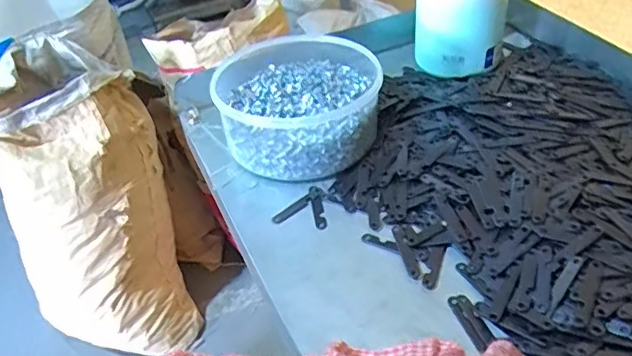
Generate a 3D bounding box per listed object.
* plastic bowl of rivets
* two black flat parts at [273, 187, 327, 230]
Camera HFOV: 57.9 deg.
[{"bbox_3d":[-0.016,-0.077,0.543,0.148,0.057,0.174,-4,40,3],"label":"plastic bowl of rivets"},{"bbox_3d":[-0.009,0.024,0.473,0.043,0.006,0.043,7,42,16],"label":"two black flat parts"}]

